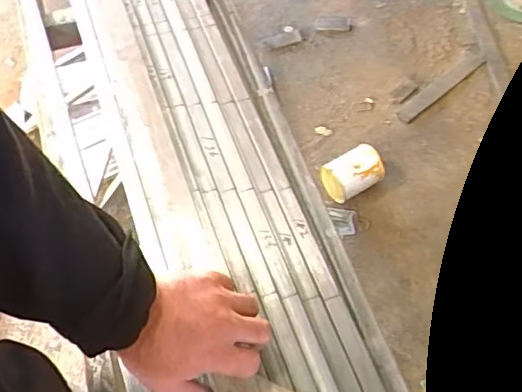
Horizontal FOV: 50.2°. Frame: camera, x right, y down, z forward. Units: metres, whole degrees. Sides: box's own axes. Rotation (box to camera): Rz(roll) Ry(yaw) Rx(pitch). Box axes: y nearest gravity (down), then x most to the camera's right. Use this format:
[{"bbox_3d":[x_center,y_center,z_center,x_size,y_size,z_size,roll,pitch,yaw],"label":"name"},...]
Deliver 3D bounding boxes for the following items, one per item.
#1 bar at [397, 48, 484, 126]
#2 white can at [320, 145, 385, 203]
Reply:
[{"bbox_3d":[0.547,-0.334,1.699,0.379,0.026,0.061,-39,67,-16],"label":"bar"},{"bbox_3d":[0.240,-0.056,1.471,0.154,0.104,0.109,-21,62,-10],"label":"white can"}]

